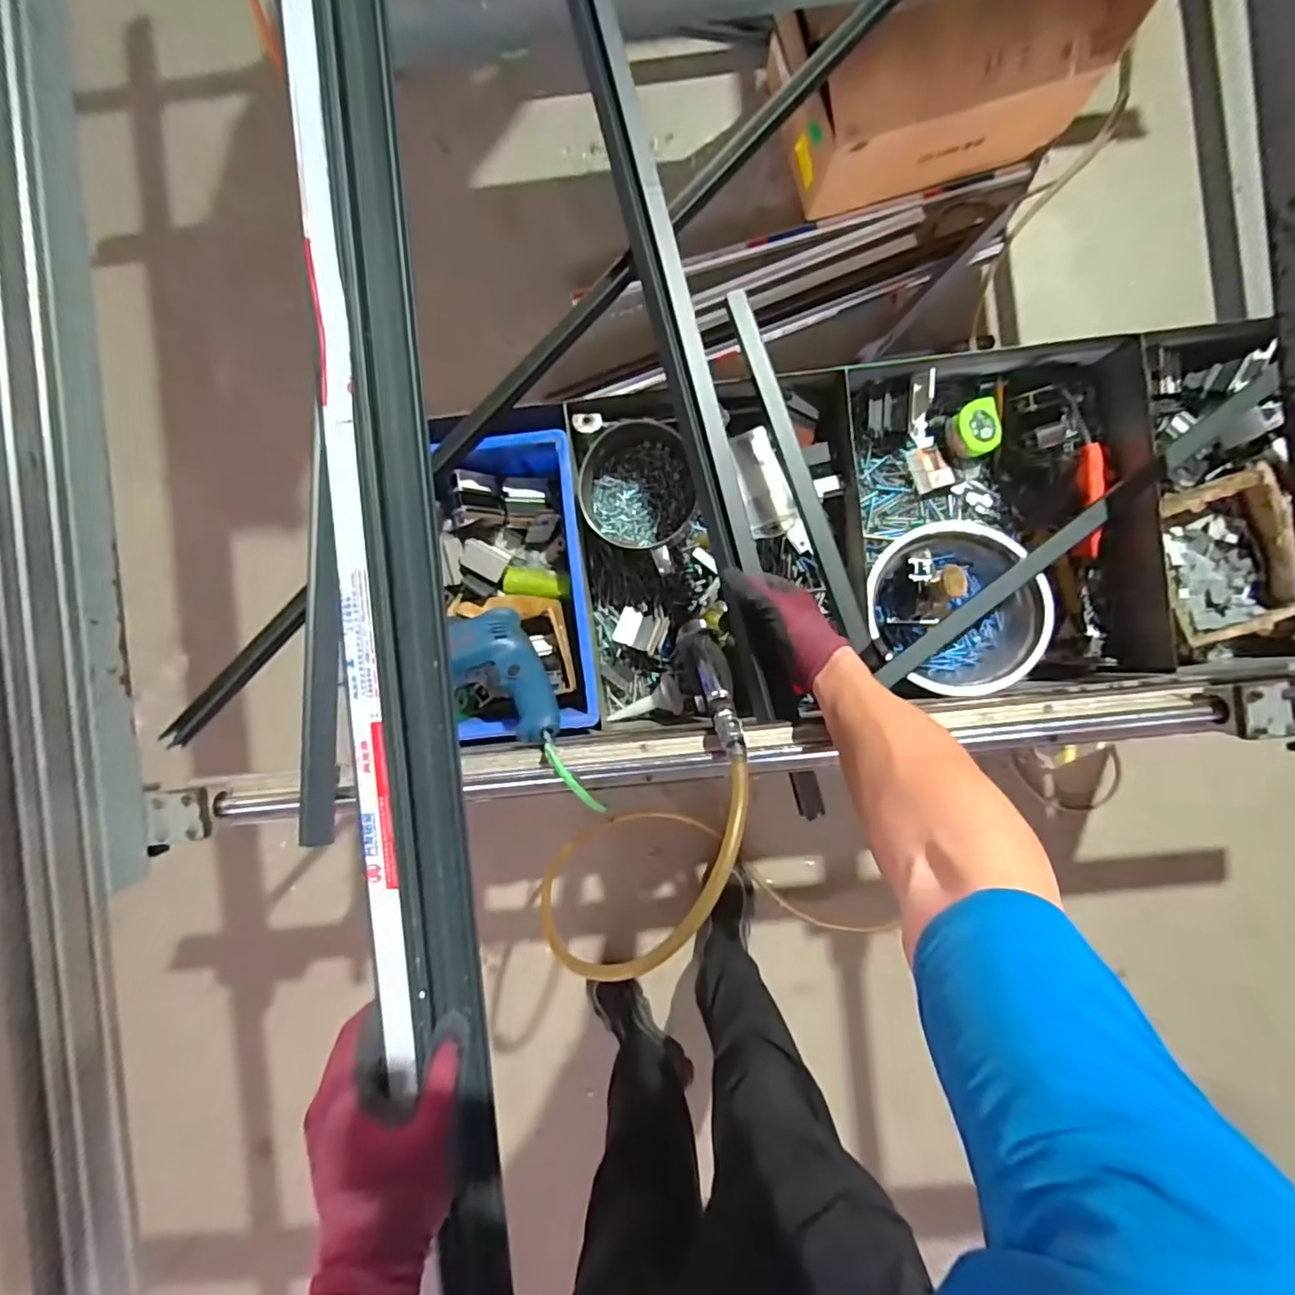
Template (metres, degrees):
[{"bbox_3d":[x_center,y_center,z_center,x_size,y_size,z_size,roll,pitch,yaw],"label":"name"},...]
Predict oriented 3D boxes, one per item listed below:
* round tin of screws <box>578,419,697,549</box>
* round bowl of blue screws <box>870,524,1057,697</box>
[{"bbox_3d":[-0.013,-0.198,0.740,0.134,0.052,0.147,0,90,2],"label":"round tin of screws"},{"bbox_3d":[0.369,-0.048,0.737,0.198,0.084,0.207,0,90,2],"label":"round bowl of blue screws"}]

